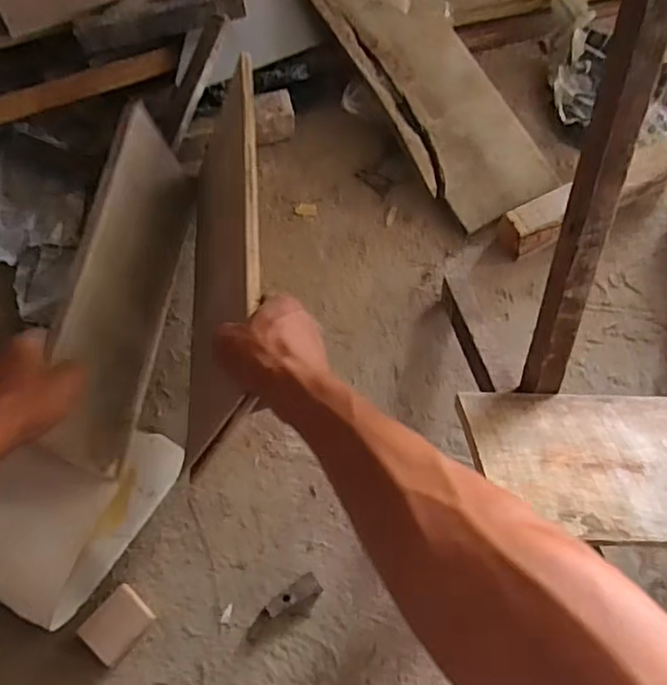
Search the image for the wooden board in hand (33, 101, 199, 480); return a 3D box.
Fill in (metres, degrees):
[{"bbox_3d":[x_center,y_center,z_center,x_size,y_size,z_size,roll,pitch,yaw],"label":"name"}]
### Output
[{"bbox_3d":[-0.202,-0.056,0.618,0.020,0.147,0.348,0,64,13],"label":"wooden board in hand"}]

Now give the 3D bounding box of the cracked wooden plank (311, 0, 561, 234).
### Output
[{"bbox_3d":[0.104,-0.352,0.786,0.148,0.015,0.450,-28,81,-9],"label":"cracked wooden plank"}]

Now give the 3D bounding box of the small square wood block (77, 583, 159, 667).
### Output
[{"bbox_3d":[-0.188,0.247,0.550,0.042,0.016,0.054,36,69,14],"label":"small square wood block"}]

